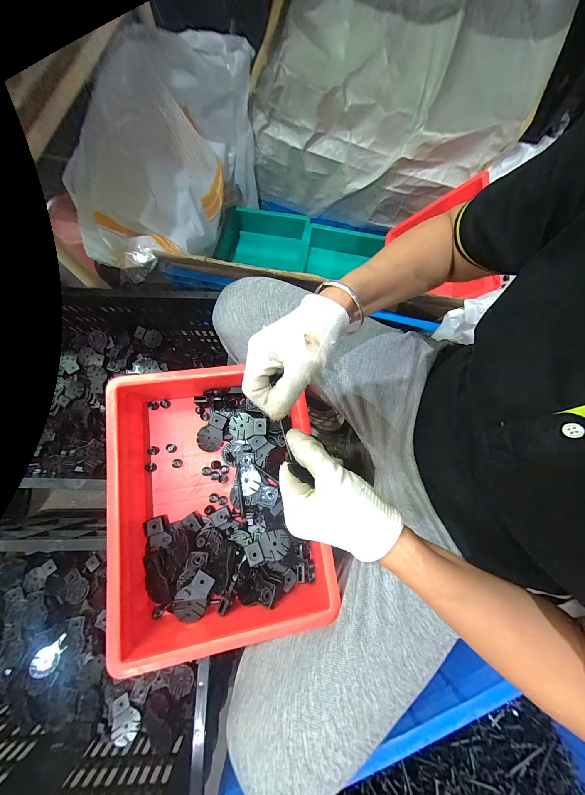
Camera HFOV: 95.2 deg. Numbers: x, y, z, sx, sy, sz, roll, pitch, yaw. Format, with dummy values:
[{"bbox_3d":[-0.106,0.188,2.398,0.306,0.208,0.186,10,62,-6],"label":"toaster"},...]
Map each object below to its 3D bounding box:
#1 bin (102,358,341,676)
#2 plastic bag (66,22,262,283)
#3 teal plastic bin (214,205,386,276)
[{"bbox_3d":[-0.103,0.132,0.377,0.265,0.095,0.338,-7,76,-4],"label":"bin"},{"bbox_3d":[-0.273,-0.535,0.651,0.187,0.320,0.565,25,76,5],"label":"plastic bag"},{"bbox_3d":[-0.095,-0.521,0.892,0.298,0.103,0.139,4,75,-1],"label":"teal plastic bin"}]

